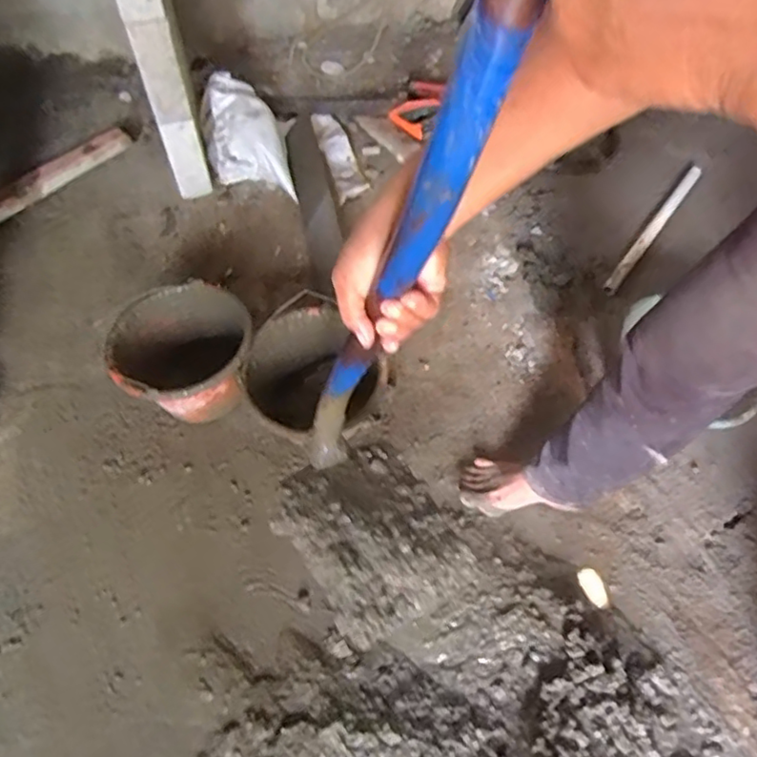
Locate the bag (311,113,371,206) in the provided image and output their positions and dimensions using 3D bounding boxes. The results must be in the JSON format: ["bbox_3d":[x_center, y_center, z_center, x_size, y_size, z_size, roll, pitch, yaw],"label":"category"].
[{"bbox_3d":[-0.094,-0.541,1.481,0.083,0.043,0.278,-15,59,-10],"label":"bag"}]

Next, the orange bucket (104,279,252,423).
[{"bbox_3d":[-0.340,-0.029,1.080,0.214,0.157,0.216,0,57,0],"label":"orange bucket"}]

